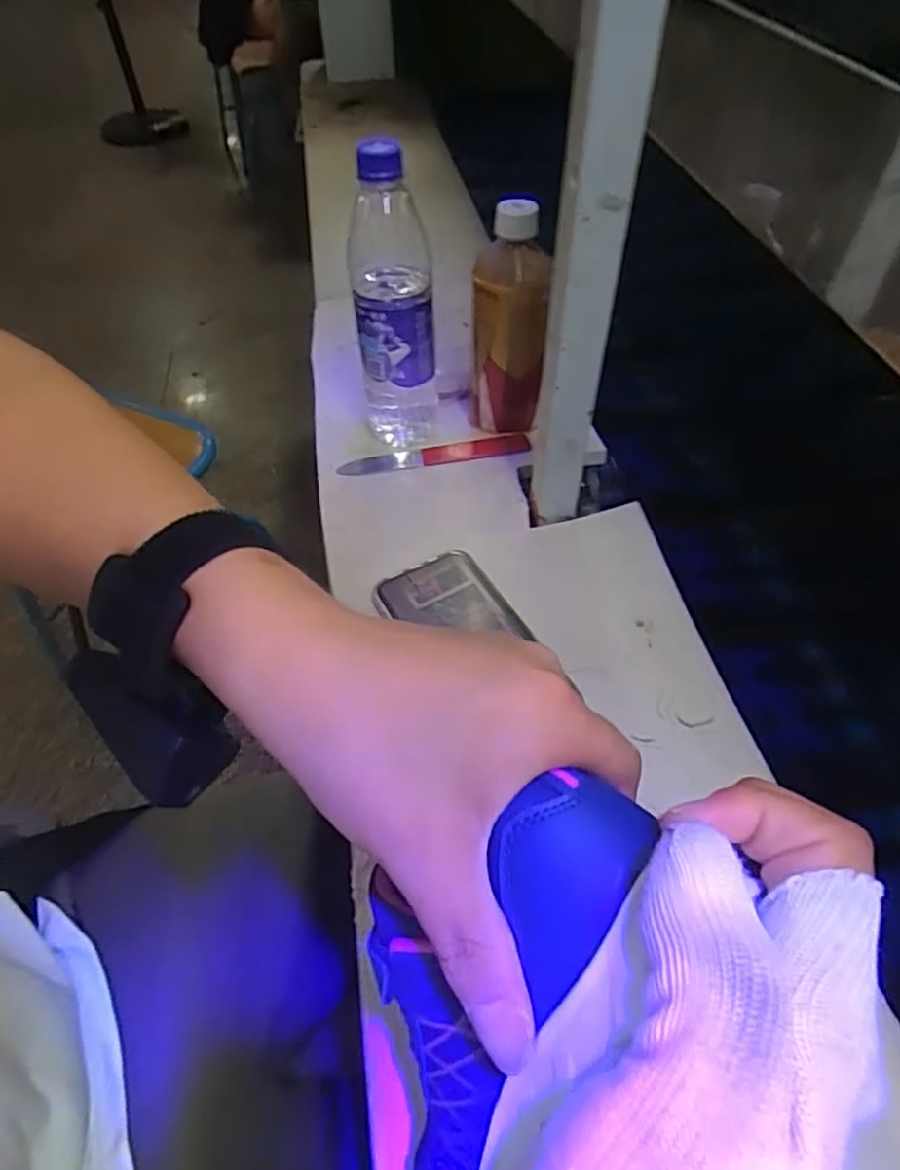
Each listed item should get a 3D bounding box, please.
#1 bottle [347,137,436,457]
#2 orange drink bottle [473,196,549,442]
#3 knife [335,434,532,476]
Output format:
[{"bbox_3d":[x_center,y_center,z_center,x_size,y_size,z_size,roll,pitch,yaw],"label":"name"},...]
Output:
[{"bbox_3d":[-0.044,-0.215,0.533,0.064,0.227,0.059,-8,51,-6],"label":"bottle"},{"bbox_3d":[0.049,-0.211,0.557,0.061,0.179,0.056,8,52,8],"label":"orange drink bottle"},{"bbox_3d":[-0.013,-0.115,0.594,0.168,0.007,0.024,-8,51,-5],"label":"knife"}]

